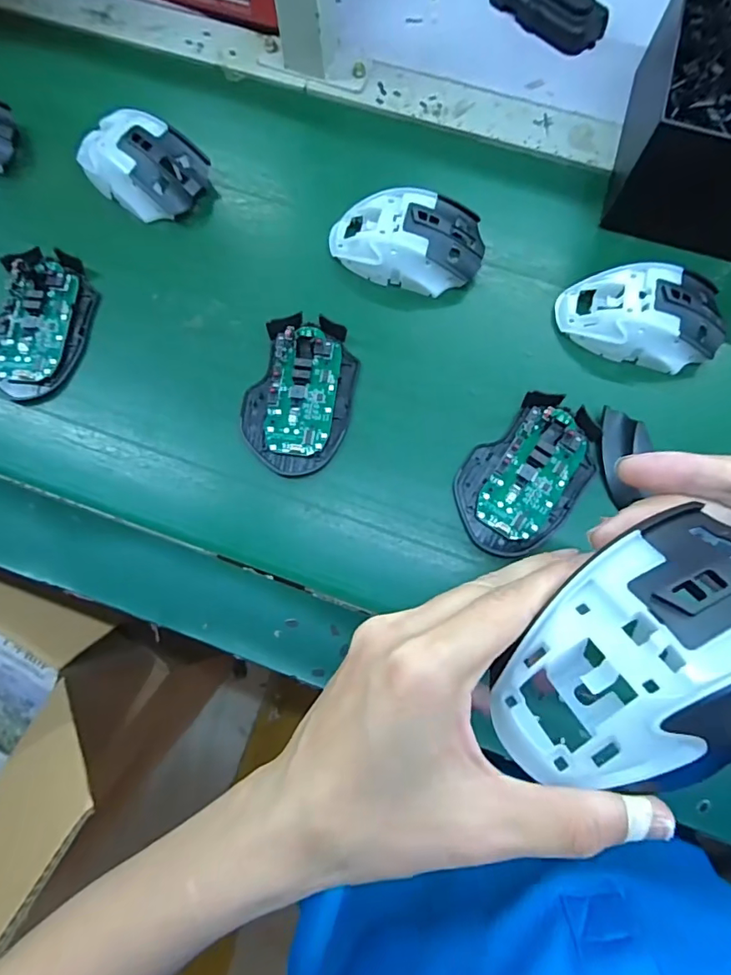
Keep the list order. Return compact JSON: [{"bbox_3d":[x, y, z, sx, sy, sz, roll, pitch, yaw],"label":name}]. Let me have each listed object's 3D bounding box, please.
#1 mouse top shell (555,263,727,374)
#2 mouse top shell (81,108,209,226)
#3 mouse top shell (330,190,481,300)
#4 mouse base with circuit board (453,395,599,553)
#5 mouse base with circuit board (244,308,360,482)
[{"bbox_3d":[0.202,-0.125,0.365,0.117,0.035,0.068,10,81,4],"label":"mouse top shell"},{"bbox_3d":[-0.180,-0.259,0.399,0.110,0.036,0.072,29,83,7],"label":"mouse top shell"},{"bbox_3d":[0.031,-0.187,0.382,0.119,0.035,0.070,5,80,4],"label":"mouse top shell"},{"bbox_3d":[0.109,-0.011,0.338,0.071,0.014,0.114,38,77,10],"label":"mouse base with circuit board"},{"bbox_3d":[-0.045,-0.067,0.354,0.073,0.015,0.114,12,74,3],"label":"mouse base with circuit board"}]

